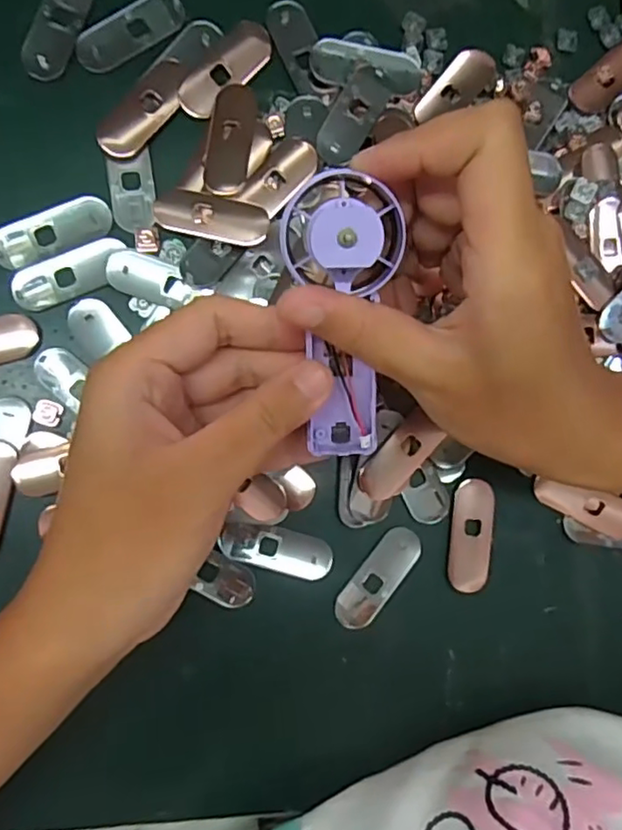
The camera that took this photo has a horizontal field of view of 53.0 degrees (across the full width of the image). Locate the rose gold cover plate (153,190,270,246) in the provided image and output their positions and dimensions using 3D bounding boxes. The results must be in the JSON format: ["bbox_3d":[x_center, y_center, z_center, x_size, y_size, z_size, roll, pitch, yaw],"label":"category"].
[{"bbox_3d":[-0.043,-0.085,0.268,0.048,0.004,0.019,11,87,-6],"label":"rose gold cover plate"}]

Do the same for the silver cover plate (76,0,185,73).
[{"bbox_3d":[-0.079,-0.168,0.270,0.050,0.004,0.019,-38,92,-7],"label":"silver cover plate"}]

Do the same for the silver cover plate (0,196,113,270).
[{"bbox_3d":[-0.110,-0.078,0.265,0.049,0.005,0.019,-26,91,-7],"label":"silver cover plate"}]

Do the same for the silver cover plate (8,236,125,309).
[{"bbox_3d":[-0.101,-0.060,0.264,0.048,0.004,0.020,-26,91,-7],"label":"silver cover plate"}]

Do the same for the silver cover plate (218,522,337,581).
[{"bbox_3d":[-0.014,0.059,0.269,0.048,0.004,0.018,16,86,-6],"label":"silver cover plate"}]

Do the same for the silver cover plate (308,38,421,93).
[{"bbox_3d":[0.025,-0.156,0.277,0.050,0.005,0.020,3,94,-8],"label":"silver cover plate"}]

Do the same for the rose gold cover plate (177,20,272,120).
[{"bbox_3d":[-0.037,-0.152,0.273,0.021,0.004,0.051,41,84,-4],"label":"rose gold cover plate"}]

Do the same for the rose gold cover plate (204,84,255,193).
[{"bbox_3d":[-0.035,-0.119,0.271,0.019,0.004,0.047,8,87,-6],"label":"rose gold cover plate"}]

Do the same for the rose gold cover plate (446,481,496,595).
[{"bbox_3d":[0.073,0.055,0.281,0.019,0.004,0.049,5,87,-7],"label":"rose gold cover plate"}]

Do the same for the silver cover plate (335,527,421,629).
[{"bbox_3d":[0.030,0.072,0.275,0.019,0.004,0.049,38,84,-4],"label":"silver cover plate"}]

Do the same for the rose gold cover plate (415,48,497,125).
[{"bbox_3d":[0.067,-0.151,0.286,0.020,0.004,0.046,41,84,-4],"label":"rose gold cover plate"}]

